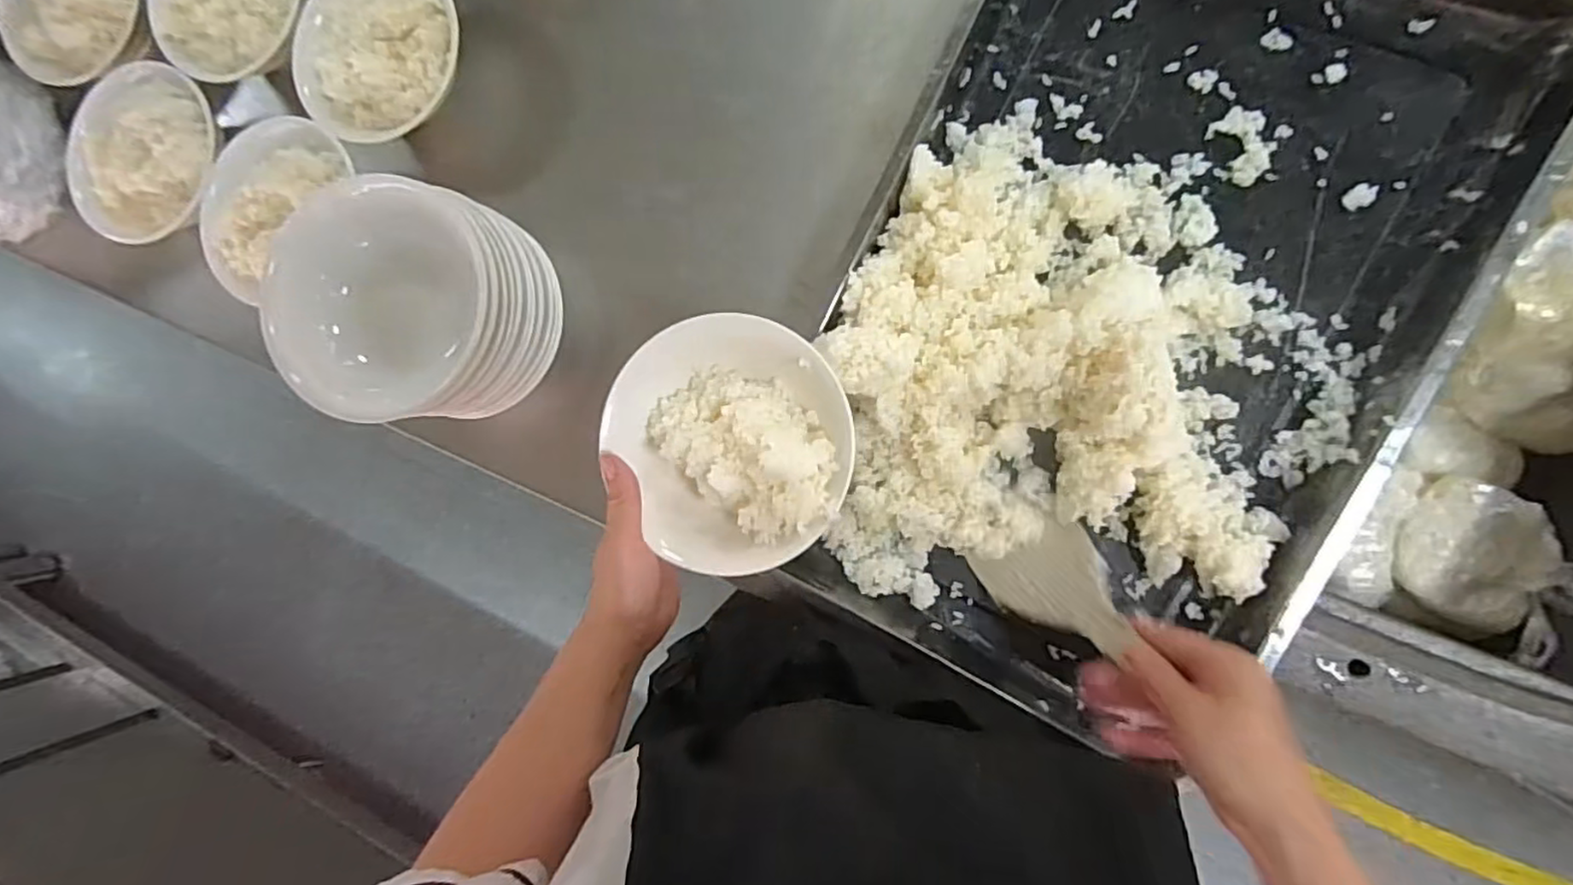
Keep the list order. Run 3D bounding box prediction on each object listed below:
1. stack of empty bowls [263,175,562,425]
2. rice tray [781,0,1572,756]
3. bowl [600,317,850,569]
[{"bbox_3d":[-0.281,-0.097,0.534,0.176,0.133,0.158,2,87,8],"label":"stack of empty bowls"},{"bbox_3d":[0.248,-0.104,0.502,0.387,0.078,0.599,27,95,10],"label":"rice tray"},{"bbox_3d":[-0.038,-0.004,0.458,0.154,0.062,0.171,-29,83,6],"label":"bowl"}]

